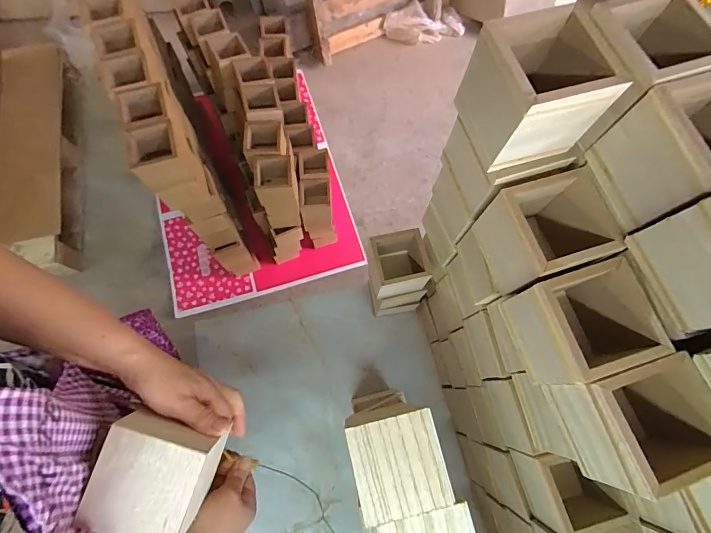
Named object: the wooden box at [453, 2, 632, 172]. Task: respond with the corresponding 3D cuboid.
[{"bbox_3d":[0.162,-0.157,0.334,0.095,0.085,0.093,-17,74,-7],"label":"wooden box"}]

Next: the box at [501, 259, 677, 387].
[{"bbox_3d":[0.215,0.056,0.360,0.091,0.093,0.088,-17,74,-7],"label":"box"}]

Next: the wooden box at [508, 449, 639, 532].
[{"bbox_3d":[0.293,0.297,0.519,0.100,0.115,0.098,-14,73,-6],"label":"wooden box"}]

